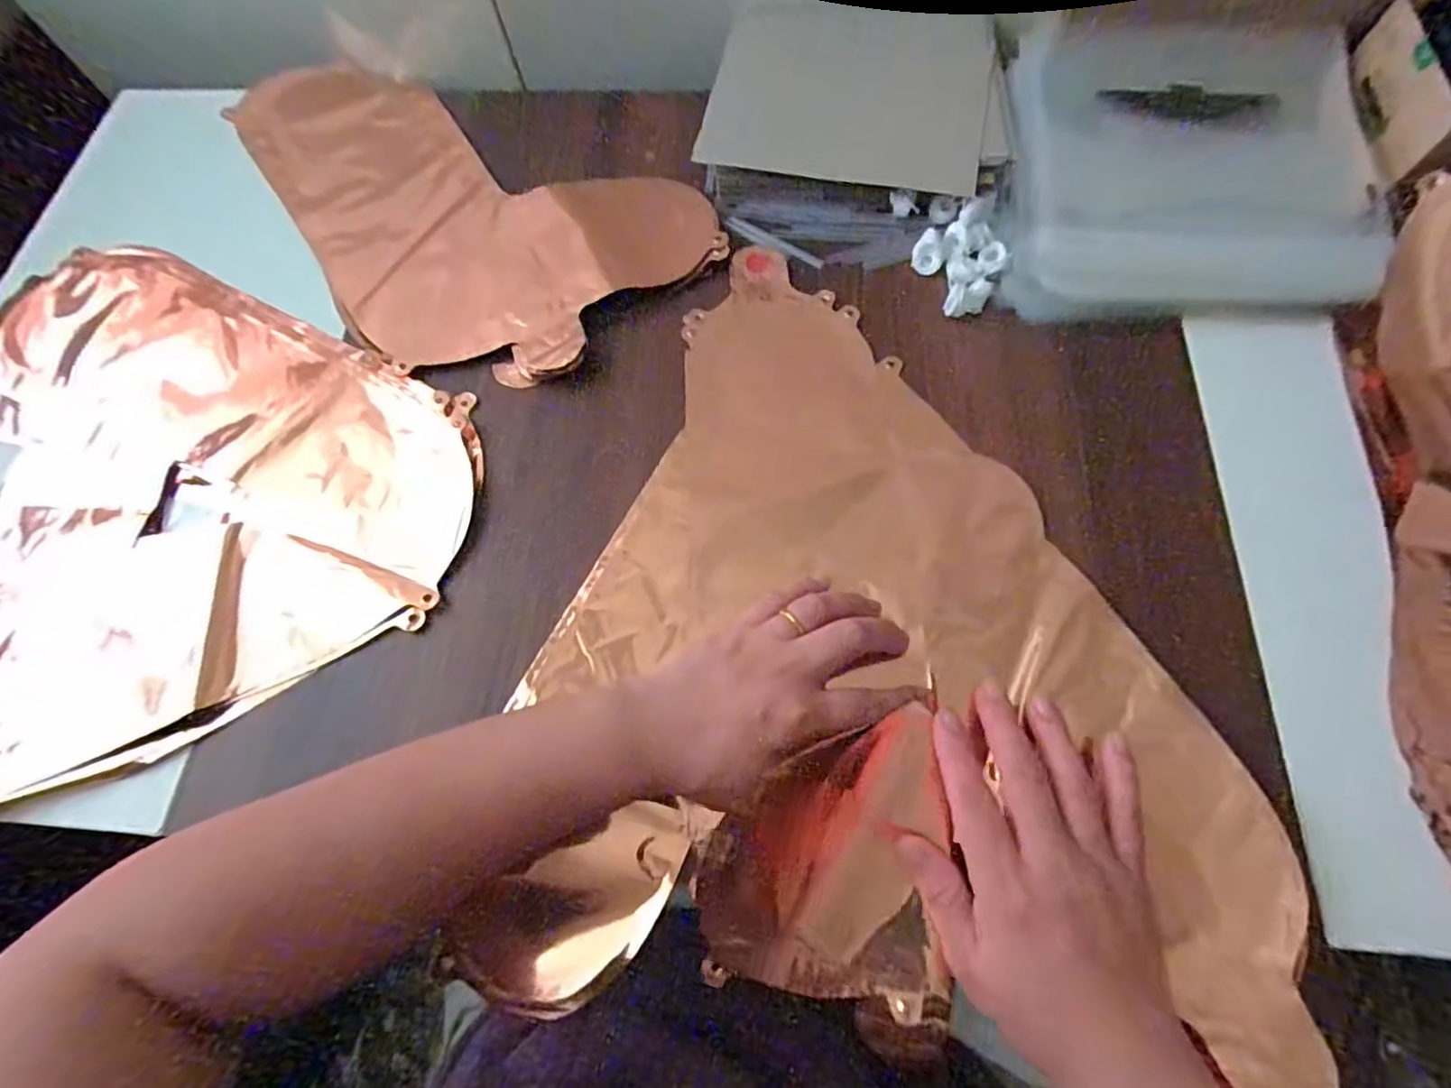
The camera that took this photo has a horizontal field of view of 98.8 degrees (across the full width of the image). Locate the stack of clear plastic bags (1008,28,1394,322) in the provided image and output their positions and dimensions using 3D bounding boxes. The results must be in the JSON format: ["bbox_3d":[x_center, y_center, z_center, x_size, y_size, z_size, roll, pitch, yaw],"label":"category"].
[{"bbox_3d":[0.302,-0.252,0.409,0.213,0.028,0.217,6,80,8],"label":"stack of clear plastic bags"}]

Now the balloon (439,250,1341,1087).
[{"bbox_3d":[0.084,0.018,0.338,0.344,0.036,0.408,4,65,3],"label":"balloon"}]

